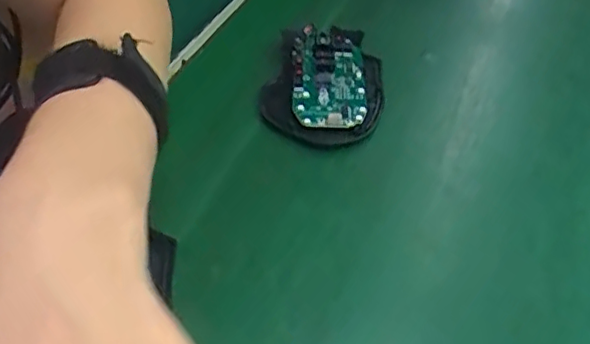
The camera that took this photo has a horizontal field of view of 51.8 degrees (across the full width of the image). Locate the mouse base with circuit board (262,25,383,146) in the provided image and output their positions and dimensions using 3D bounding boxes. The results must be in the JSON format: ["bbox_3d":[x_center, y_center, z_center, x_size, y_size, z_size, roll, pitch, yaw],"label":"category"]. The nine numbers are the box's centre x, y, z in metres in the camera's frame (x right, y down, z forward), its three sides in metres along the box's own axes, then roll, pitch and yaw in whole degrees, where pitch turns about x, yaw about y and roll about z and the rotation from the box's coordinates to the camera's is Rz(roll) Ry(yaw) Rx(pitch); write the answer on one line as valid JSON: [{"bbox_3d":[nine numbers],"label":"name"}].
[{"bbox_3d":[0.019,-0.058,0.389,0.072,0.014,0.115,3,41,8],"label":"mouse base with circuit board"}]

